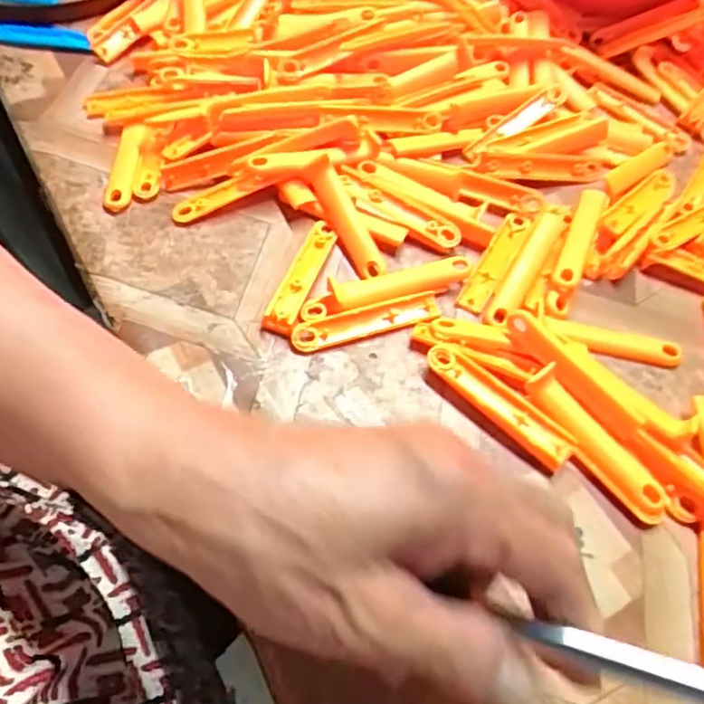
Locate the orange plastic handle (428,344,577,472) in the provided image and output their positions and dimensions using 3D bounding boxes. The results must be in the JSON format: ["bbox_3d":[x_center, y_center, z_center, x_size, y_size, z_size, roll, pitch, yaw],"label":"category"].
[{"bbox_3d":[0.066,0.023,0.290,0.018,0.005,0.076,-39,68,-24],"label":"orange plastic handle"}]

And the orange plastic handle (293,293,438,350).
[{"bbox_3d":[0.008,-0.015,0.314,0.075,0.006,0.014,-15,61,-12],"label":"orange plastic handle"}]

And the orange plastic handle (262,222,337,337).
[{"bbox_3d":[-0.025,-0.041,0.325,0.016,0.009,0.073,17,59,7],"label":"orange plastic handle"}]

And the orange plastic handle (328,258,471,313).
[{"bbox_3d":[0.027,-0.034,0.325,0.073,0.006,0.019,-12,60,-11],"label":"orange plastic handle"}]

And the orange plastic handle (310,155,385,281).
[{"bbox_3d":[-0.002,-0.071,0.341,0.014,0.010,0.075,-21,75,-16],"label":"orange plastic handle"}]

